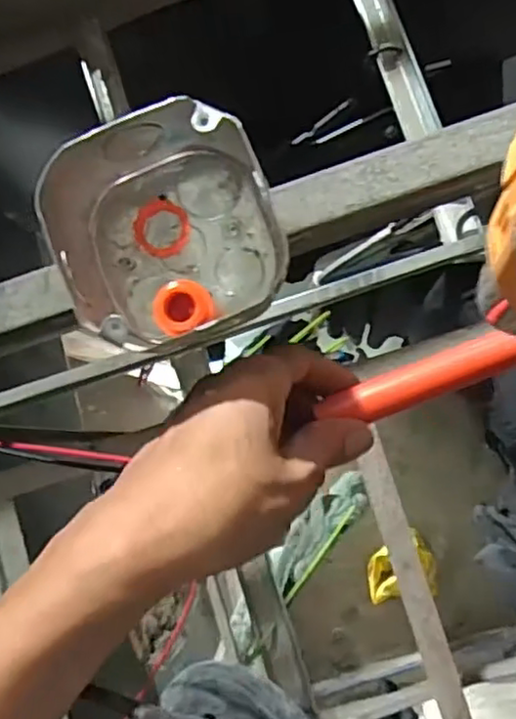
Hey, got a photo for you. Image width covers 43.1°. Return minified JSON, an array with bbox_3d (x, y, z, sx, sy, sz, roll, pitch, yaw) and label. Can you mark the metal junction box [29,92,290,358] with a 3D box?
[{"bbox_3d":[-0.039,-0.056,0.288,0.093,0.061,0.102,-18,82,5],"label":"metal junction box"}]

